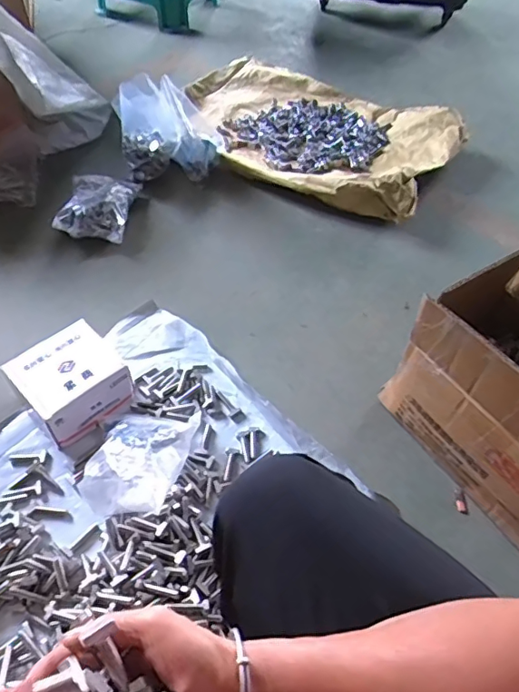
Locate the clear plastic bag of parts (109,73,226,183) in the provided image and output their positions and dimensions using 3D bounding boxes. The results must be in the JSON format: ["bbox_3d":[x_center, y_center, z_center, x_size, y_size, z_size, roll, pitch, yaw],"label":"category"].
[{"bbox_3d":[-0.202,-0.502,1.193,0.236,0.179,0.163,-5,51,-6],"label":"clear plastic bag of parts"}]

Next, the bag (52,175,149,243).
[{"bbox_3d":[-0.347,-0.306,1.118,0.140,0.062,0.195,4,52,0],"label":"bag"}]

